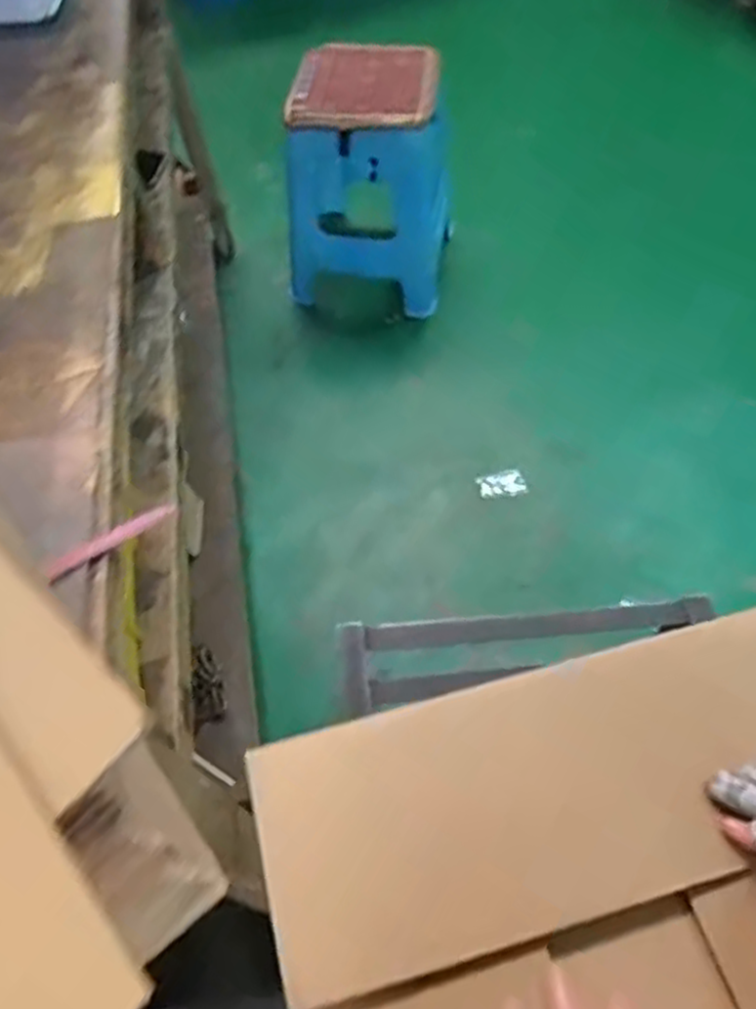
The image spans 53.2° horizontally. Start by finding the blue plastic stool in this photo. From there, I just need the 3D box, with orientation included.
[{"bbox_3d":[-0.023,-0.699,1.678,0.377,0.442,0.286,-3,57,0],"label":"blue plastic stool"}]

